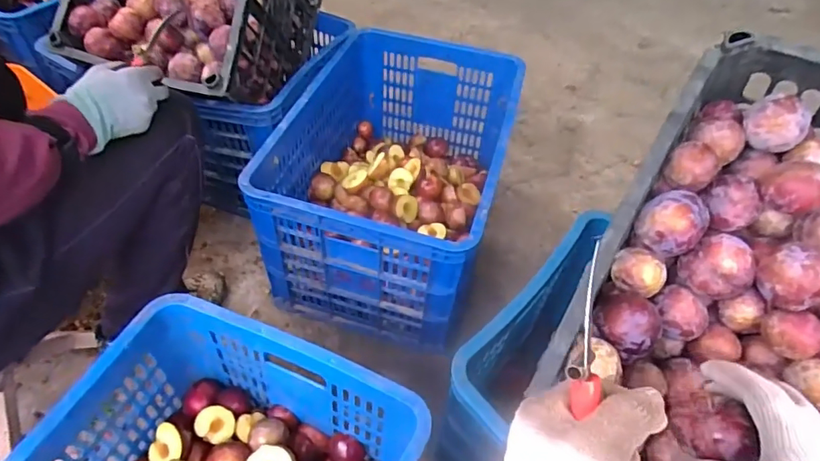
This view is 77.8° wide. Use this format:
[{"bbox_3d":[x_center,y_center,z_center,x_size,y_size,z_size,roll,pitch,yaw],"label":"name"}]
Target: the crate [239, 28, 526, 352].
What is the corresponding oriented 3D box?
[{"bbox_3d":[-0.017,-0.117,0.987,0.362,0.282,0.553,16,52,9],"label":"crate"}]

